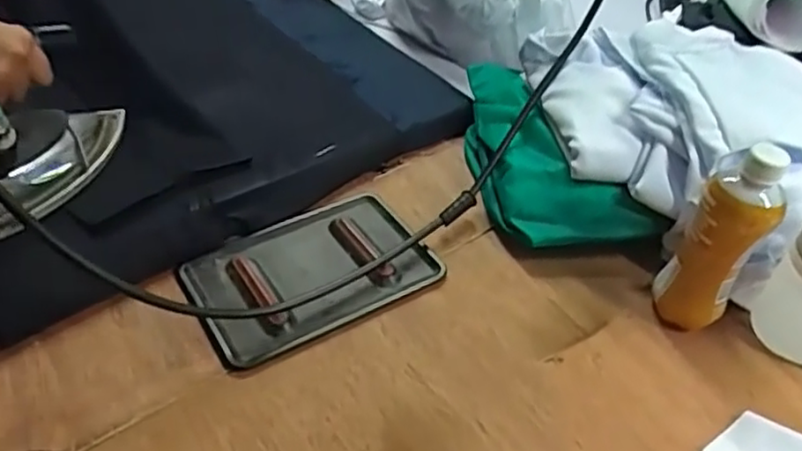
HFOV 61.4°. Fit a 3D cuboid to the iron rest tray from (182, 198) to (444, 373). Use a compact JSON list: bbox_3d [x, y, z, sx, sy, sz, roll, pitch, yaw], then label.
[{"bbox_3d":[-0.082,0.036,0.631,0.223,0.020,0.141,-22,49,-27],"label":"iron rest tray"}]

